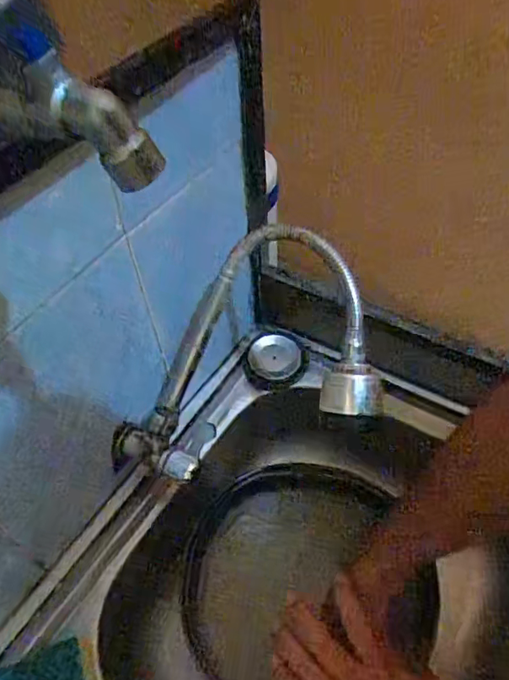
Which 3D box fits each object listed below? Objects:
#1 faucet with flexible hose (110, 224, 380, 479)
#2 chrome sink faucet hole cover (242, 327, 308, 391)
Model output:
[{"bbox_3d":[-0.020,0.014,0.476,0.231,0.181,0.155,-2,50,1],"label":"faucet with flexible hose"},{"bbox_3d":[0.025,0.019,0.644,0.076,0.019,0.064,-1,50,2],"label":"chrome sink faucet hole cover"}]

